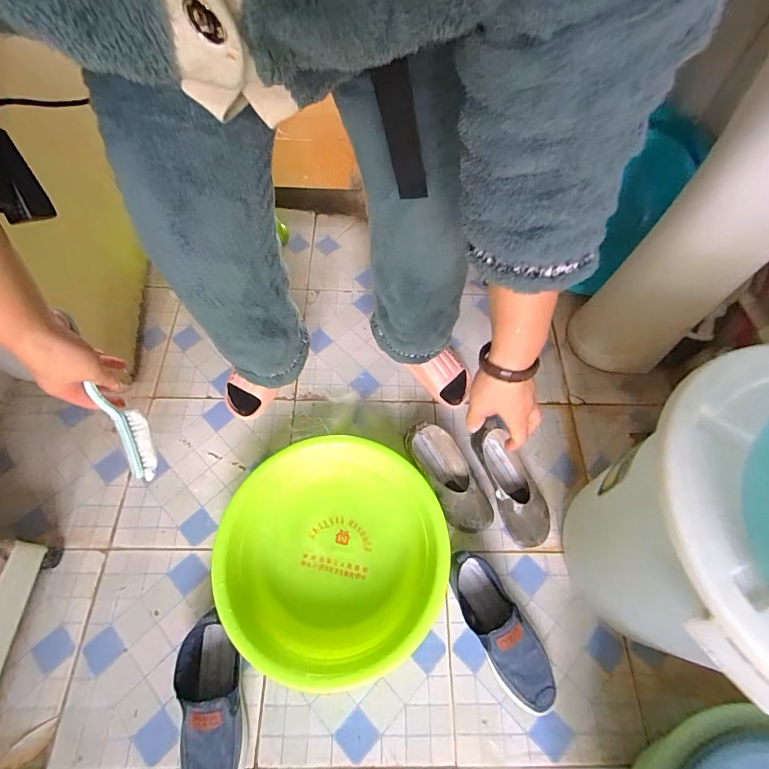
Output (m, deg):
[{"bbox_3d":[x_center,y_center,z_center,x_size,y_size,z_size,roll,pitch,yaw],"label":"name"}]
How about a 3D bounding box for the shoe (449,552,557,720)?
[{"bbox_3d":[0.189,0.392,0.660,0.091,0.085,0.248,-28,67,-16],"label":"shoe"}]

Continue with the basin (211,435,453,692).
[{"bbox_3d":[-0.082,0.291,0.683,0.359,0.112,0.324,-1,62,-3],"label":"basin"}]

